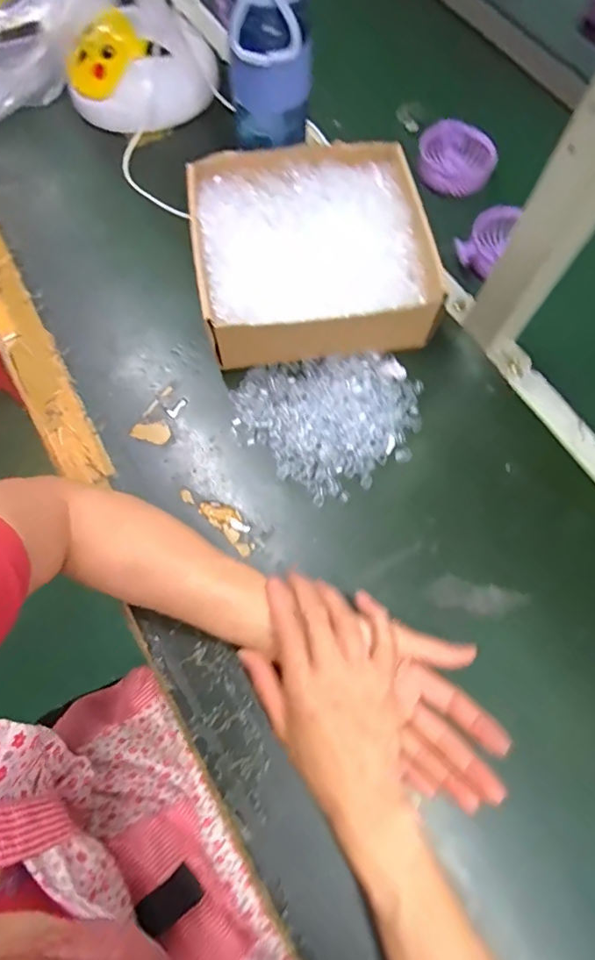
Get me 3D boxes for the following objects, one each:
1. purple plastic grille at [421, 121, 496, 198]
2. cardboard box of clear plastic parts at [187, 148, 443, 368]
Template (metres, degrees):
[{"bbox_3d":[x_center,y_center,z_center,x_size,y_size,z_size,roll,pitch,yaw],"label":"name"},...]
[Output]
[{"bbox_3d":[0.194,-0.395,0.600,0.086,0.038,0.077,8,69,1],"label":"purple plastic grille"},{"bbox_3d":[0.010,-0.221,0.478,0.208,0.065,0.207,-8,70,-5],"label":"cardboard box of clear plastic parts"}]

